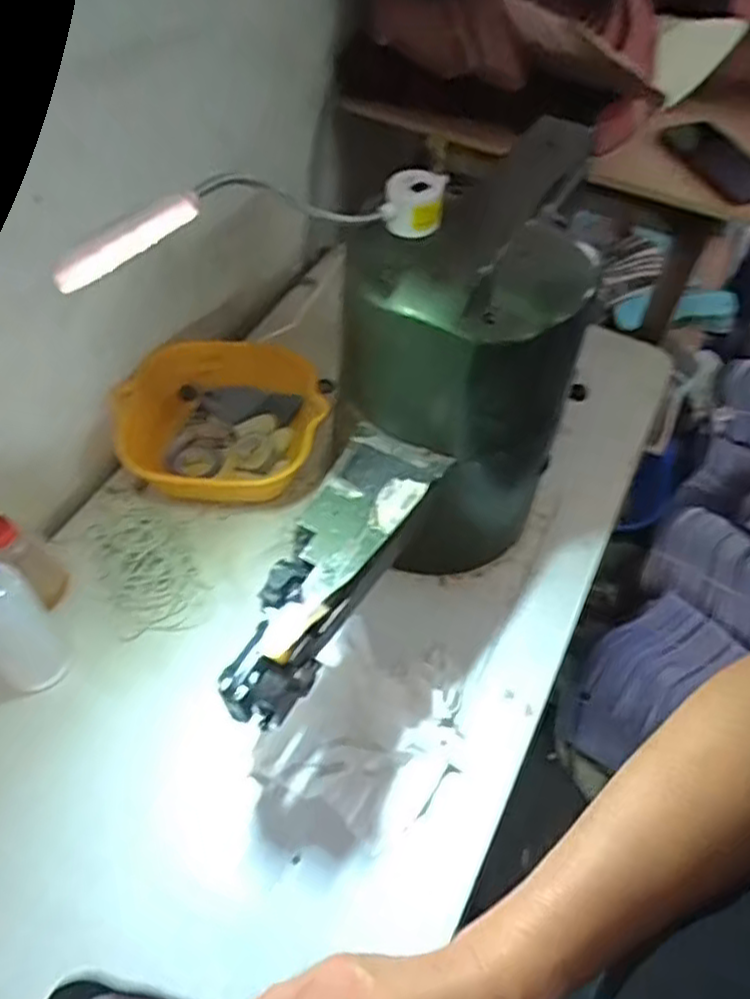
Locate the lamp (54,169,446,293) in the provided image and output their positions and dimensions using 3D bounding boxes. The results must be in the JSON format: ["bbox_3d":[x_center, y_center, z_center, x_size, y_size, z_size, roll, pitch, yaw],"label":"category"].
[{"bbox_3d":[-0.057,-0.175,0.429,0.052,0.043,0.303,35,39,21],"label":"lamp"}]

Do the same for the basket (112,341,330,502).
[{"bbox_3d":[-0.167,-0.081,0.780,0.217,0.074,0.204,5,54,2],"label":"basket"}]

